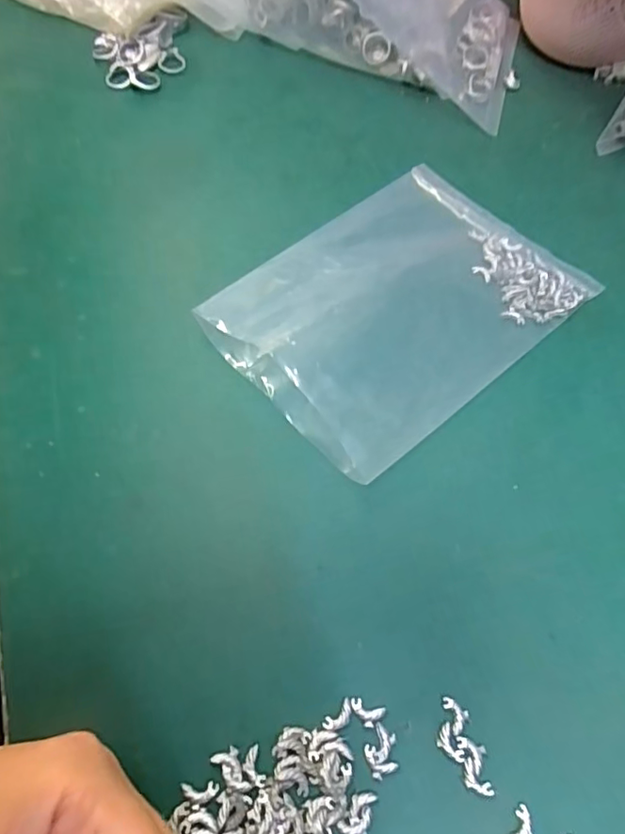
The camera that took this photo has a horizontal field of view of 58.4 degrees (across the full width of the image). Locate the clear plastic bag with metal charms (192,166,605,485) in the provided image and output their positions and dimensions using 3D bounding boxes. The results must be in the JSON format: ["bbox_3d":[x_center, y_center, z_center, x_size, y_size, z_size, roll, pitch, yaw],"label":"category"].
[{"bbox_3d":[0.051,-0.071,0.313,0.194,0.036,0.140,-38,70,-17],"label":"clear plastic bag with metal charms"}]

